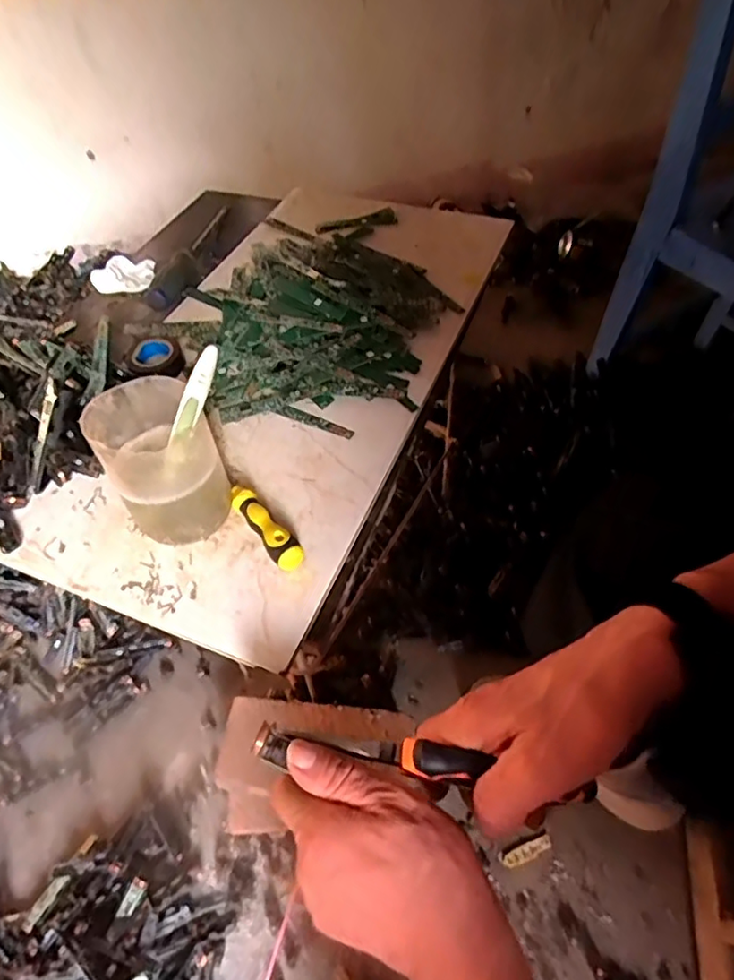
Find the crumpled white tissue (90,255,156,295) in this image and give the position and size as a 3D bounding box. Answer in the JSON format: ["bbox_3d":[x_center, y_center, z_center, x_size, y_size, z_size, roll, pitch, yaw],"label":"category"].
[{"bbox_3d":[-0.289,-0.258,0.703,0.066,0.024,0.050,-2,51,3],"label":"crumpled white tissue"}]

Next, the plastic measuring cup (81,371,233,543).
[{"bbox_3d":[-0.147,-0.015,0.434,0.073,0.106,0.081,-34,57,-21],"label":"plastic measuring cup"}]

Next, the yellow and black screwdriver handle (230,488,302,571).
[{"bbox_3d":[-0.078,0.027,0.451,0.020,0.025,0.090,-31,55,-20],"label":"yellow and black screwdriver handle"}]

